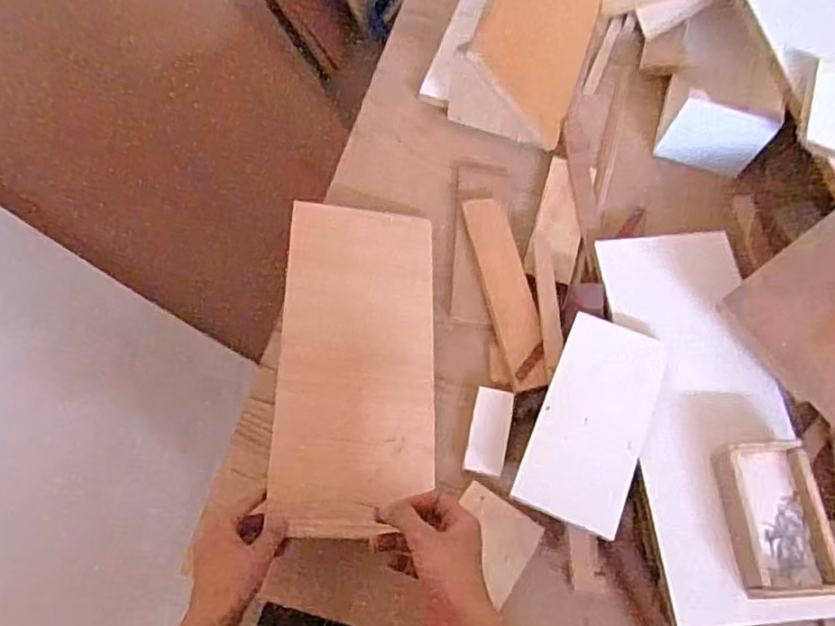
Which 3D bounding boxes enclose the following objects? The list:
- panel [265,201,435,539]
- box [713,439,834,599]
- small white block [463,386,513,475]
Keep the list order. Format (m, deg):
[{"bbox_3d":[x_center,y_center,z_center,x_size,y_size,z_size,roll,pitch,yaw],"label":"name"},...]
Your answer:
[{"bbox_3d":[-0.067,0.051,0.716,0.173,0.017,0.379,5,69,-11],"label":"panel"},{"bbox_3d":[0.355,0.205,0.624,0.087,0.036,0.147,-3,67,-2],"label":"box"},{"bbox_3d":[0.083,0.135,0.718,0.042,0.009,0.096,11,67,5],"label":"small white block"}]

